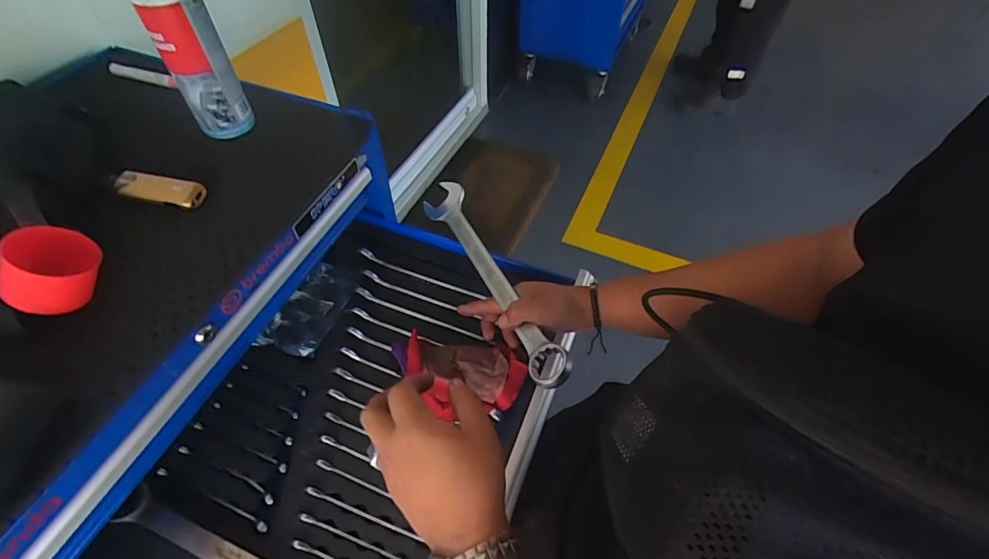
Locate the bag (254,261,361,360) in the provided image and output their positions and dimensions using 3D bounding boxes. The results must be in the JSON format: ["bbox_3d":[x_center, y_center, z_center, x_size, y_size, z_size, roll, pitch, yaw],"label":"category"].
[{"bbox_3d":[-0.241,0.036,0.626,0.074,0.011,0.140,17,58,12],"label":"bag"}]

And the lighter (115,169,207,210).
[{"bbox_3d":[-0.372,-0.101,0.516,0.096,0.017,0.030,9,54,6],"label":"lighter"}]

